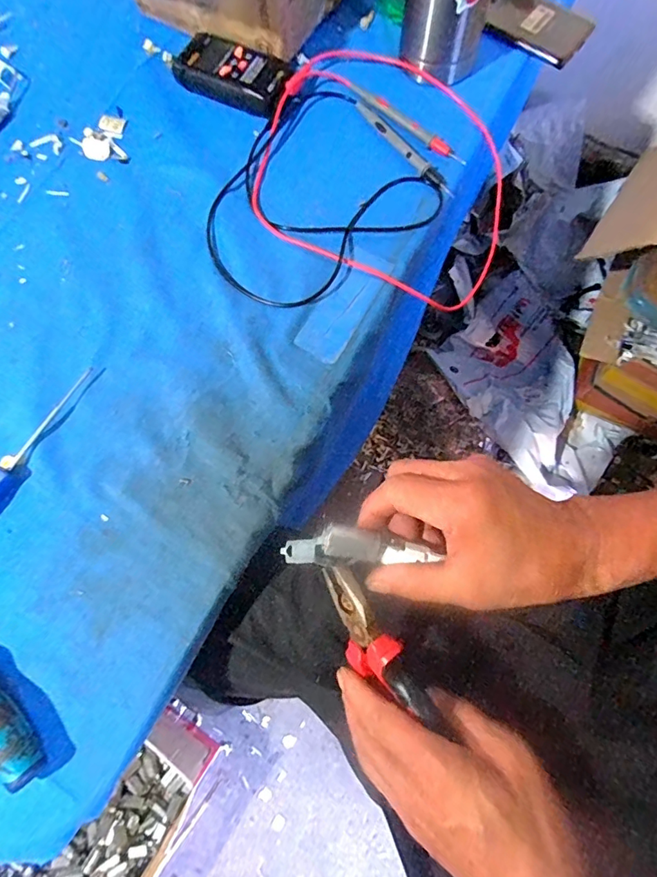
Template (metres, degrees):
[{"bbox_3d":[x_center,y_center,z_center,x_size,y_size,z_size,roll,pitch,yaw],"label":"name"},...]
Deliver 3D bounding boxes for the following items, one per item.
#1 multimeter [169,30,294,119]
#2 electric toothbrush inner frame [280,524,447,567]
[{"bbox_3d":[-0.096,-0.369,0.489,0.111,0.025,0.057,23,75,8],"label":"multimeter"},{"bbox_3d":[0.019,0.069,0.309,0.094,0.021,0.023,-1,74,5],"label":"electric toothbrush inner frame"}]

